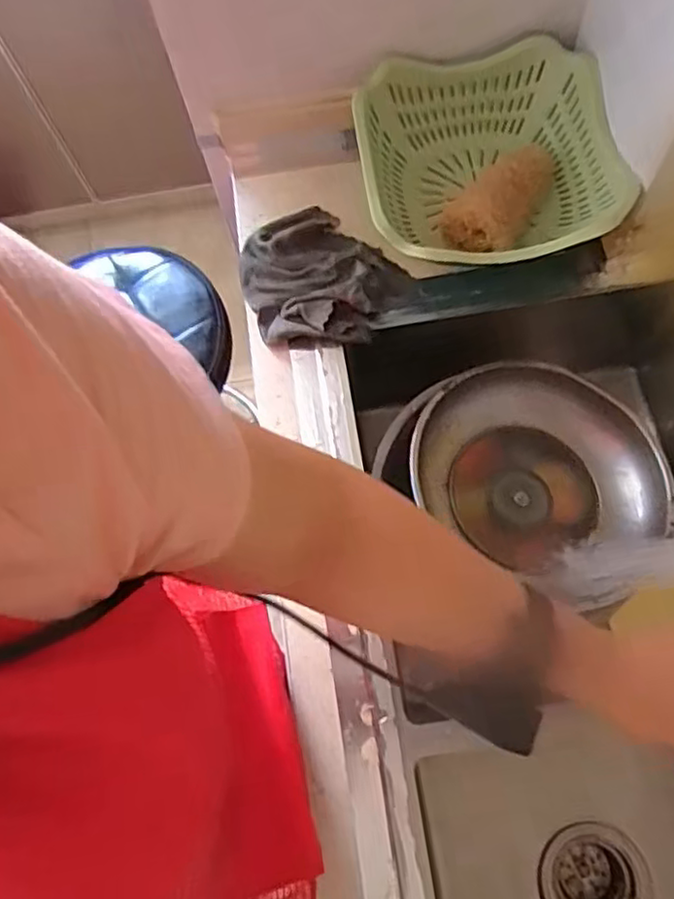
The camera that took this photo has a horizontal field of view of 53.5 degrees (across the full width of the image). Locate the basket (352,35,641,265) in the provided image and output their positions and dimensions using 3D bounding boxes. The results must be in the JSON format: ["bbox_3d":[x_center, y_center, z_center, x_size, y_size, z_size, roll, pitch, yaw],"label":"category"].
[{"bbox_3d":[0.154,-0.290,0.701,0.238,0.095,0.250,-9,70,-1],"label":"basket"}]

